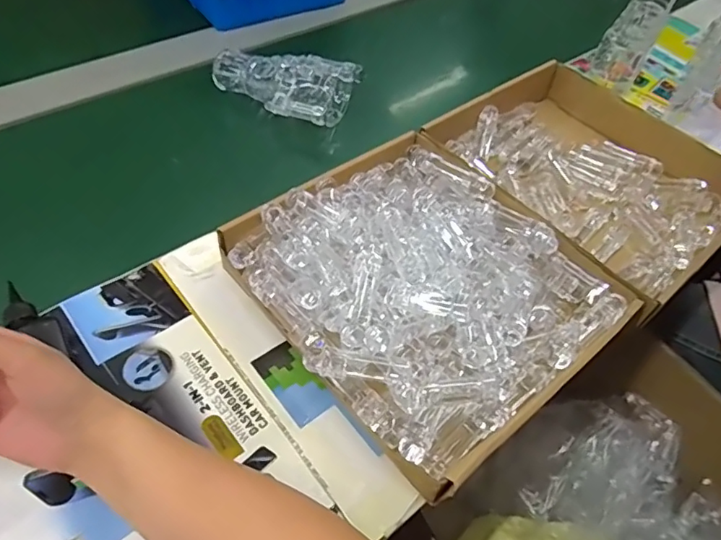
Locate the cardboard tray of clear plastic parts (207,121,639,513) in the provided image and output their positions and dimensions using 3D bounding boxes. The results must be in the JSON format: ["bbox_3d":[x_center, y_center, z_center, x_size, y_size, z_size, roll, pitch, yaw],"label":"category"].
[{"bbox_3d":[0.062,0.006,0.499,0.278,0.084,0.299,-32,61,-28],"label":"cardboard tray of clear plastic parts"}]

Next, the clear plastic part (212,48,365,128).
[{"bbox_3d":[-0.104,-0.249,0.705,0.185,0.065,0.107,18,51,8],"label":"clear plastic part"}]

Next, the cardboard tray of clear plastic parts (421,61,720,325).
[{"bbox_3d":[0.285,-0.122,0.644,0.309,0.060,0.315,-35,62,-29],"label":"cardboard tray of clear plastic parts"}]

